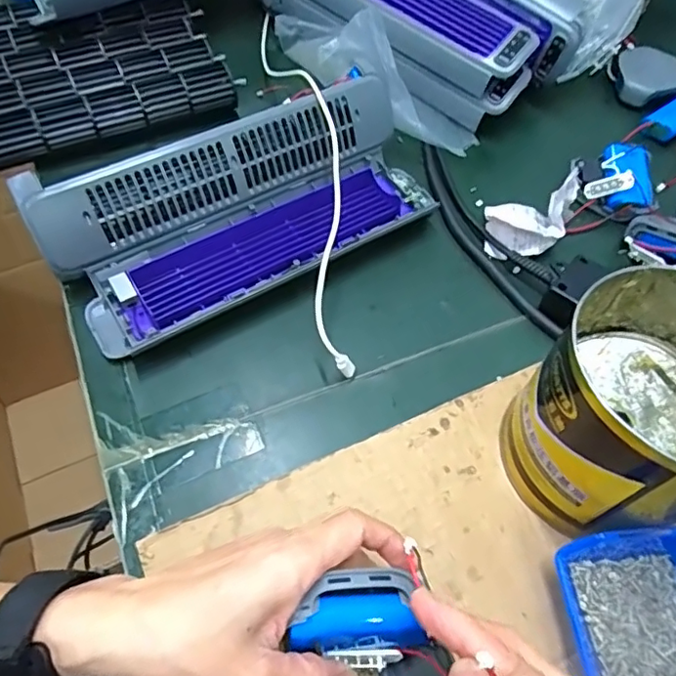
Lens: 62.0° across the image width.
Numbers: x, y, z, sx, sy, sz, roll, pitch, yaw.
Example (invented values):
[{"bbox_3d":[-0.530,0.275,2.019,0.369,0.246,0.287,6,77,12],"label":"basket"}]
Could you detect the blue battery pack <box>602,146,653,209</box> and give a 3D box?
[{"bbox_3d":[0.262,-0.148,0.508,0.038,0.015,0.067,9,58,2],"label":"blue battery pack"}]

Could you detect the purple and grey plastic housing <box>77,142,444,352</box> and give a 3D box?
[{"bbox_3d":[-0.054,-0.074,0.453,0.291,0.026,0.078,-27,64,-18],"label":"purple and grey plastic housing"}]

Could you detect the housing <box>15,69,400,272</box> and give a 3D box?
[{"bbox_3d":[-0.094,-0.140,0.455,0.297,0.067,0.042,-27,32,-18],"label":"housing"}]

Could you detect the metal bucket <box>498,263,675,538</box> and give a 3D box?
[{"bbox_3d":[0.171,0.044,0.328,0.123,0.116,0.117,1,58,-2],"label":"metal bucket"}]

